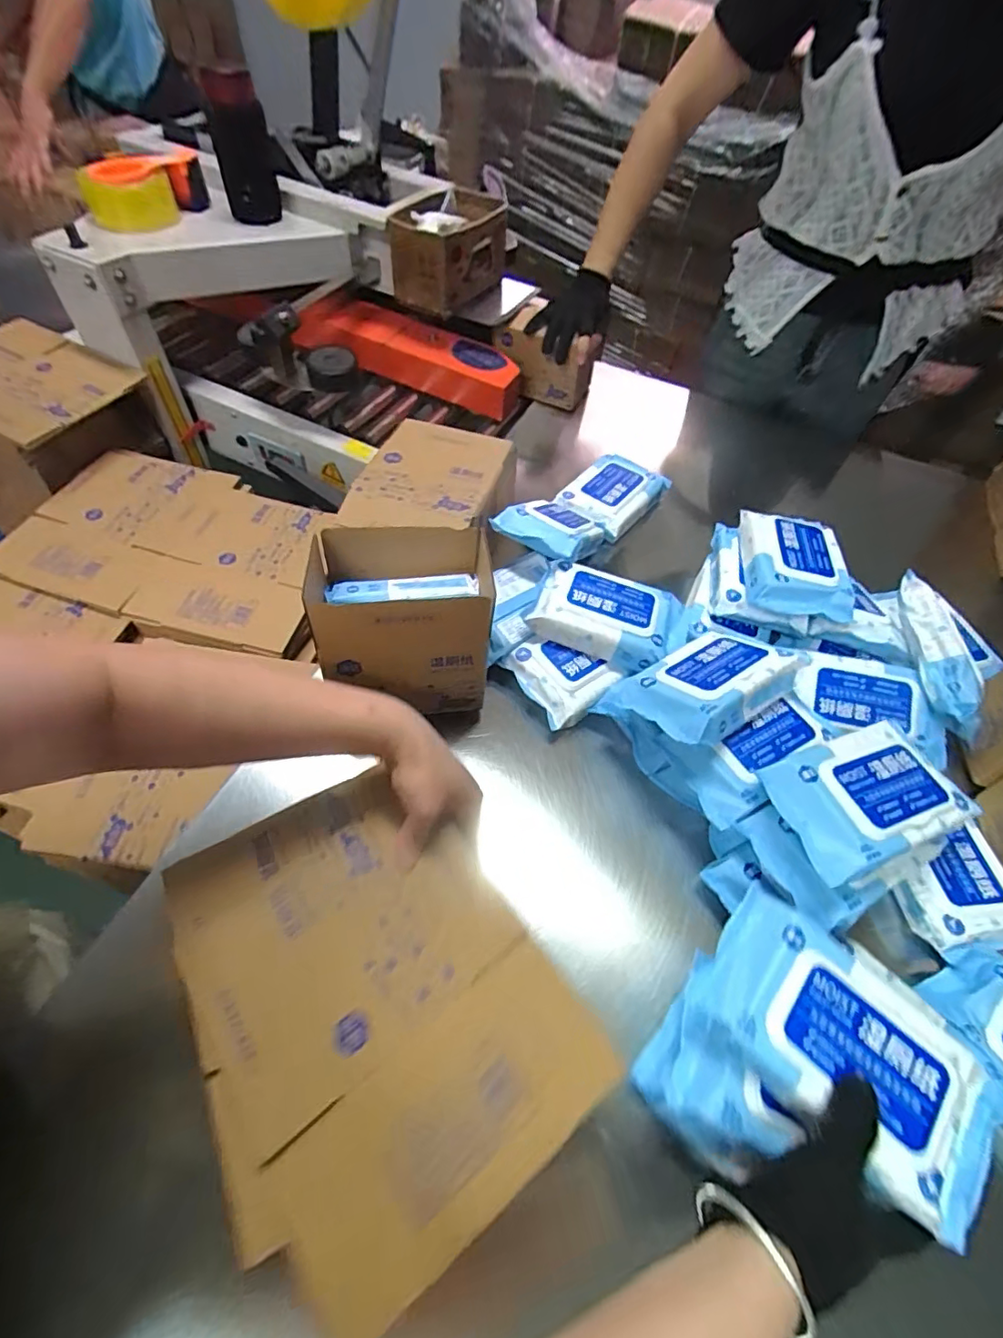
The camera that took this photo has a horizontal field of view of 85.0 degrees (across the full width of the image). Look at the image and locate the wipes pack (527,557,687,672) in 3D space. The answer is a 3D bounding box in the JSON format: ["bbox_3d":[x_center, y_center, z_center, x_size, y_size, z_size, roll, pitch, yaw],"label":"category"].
[{"bbox_3d":[0.119,-0.061,0.619,0.156,0.047,0.107,19,57,10],"label":"wipes pack"}]

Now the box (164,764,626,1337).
[{"bbox_3d":[-0.097,0.220,0.385,0.217,0.022,0.297,-31,63,-21],"label":"box"}]

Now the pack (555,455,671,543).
[{"bbox_3d":[0.167,-0.252,0.795,0.104,0.042,0.152,31,60,17],"label":"pack"}]

